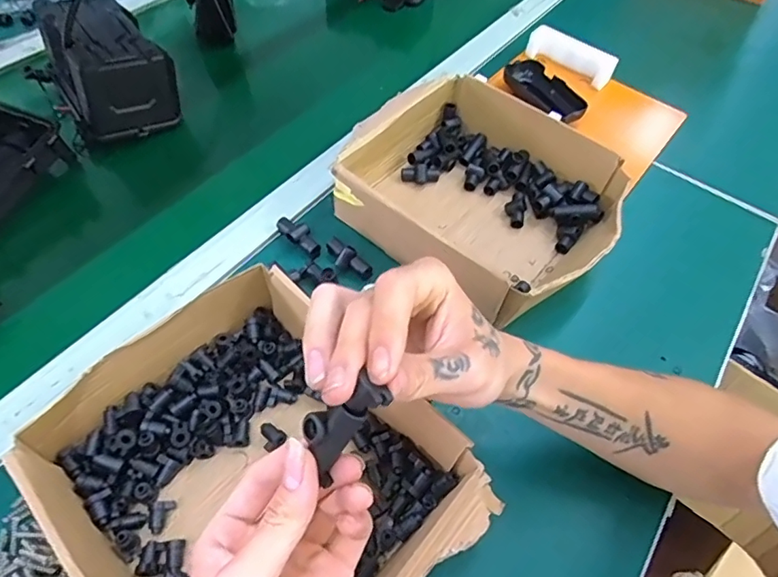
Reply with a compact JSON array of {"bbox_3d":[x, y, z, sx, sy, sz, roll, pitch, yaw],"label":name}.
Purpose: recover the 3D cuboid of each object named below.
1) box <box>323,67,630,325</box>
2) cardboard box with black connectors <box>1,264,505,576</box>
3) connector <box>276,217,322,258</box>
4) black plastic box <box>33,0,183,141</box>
[{"bbox_3d":[0.088,-0.096,0.510,0.251,0.064,0.206,38,61,20],"label":"box"},{"bbox_3d":[-0.087,0.119,0.337,0.246,0.066,0.199,39,62,21],"label":"cardboard box with black connectors"},{"bbox_3d":[-0.086,-0.051,0.493,0.052,0.013,0.019,35,60,19],"label":"connector"},{"bbox_3d":[-0.310,-0.250,0.570,0.104,0.068,0.159,-28,62,-21],"label":"black plastic box"}]

